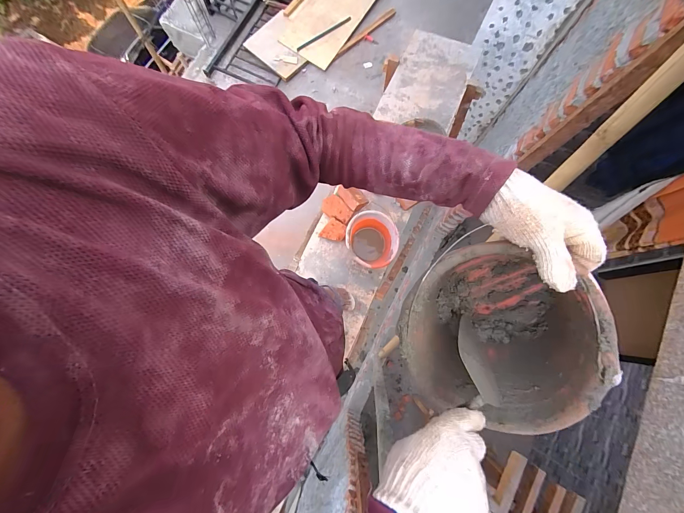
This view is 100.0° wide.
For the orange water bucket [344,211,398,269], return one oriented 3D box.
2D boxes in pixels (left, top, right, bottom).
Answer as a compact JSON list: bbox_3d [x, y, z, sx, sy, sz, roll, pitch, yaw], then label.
[{"bbox_3d":[0.135,-0.064,1.333,0.226,0.162,0.242,0,78,1],"label":"orange water bucket"}]

